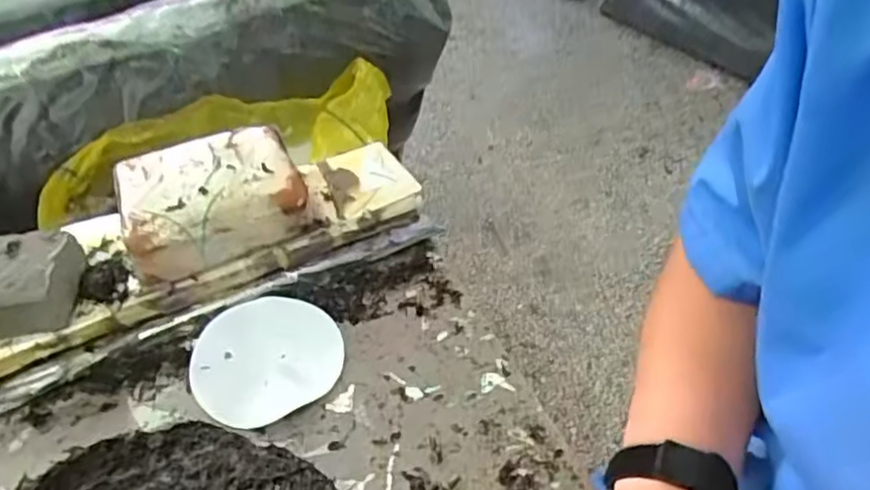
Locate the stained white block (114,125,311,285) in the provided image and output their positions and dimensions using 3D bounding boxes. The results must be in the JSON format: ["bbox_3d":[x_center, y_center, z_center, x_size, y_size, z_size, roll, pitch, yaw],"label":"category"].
[{"bbox_3d":[-0.187,-0.040,0.558,0.141,0.053,0.099,-19,47,-18],"label":"stained white block"}]

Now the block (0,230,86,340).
[{"bbox_3d":[-0.334,0.029,0.516,0.099,0.039,0.080,-9,45,-9],"label":"block"}]

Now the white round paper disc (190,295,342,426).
[{"bbox_3d":[-0.133,0.087,0.530,0.112,0.014,0.105,-3,44,-3],"label":"white round paper disc"}]

